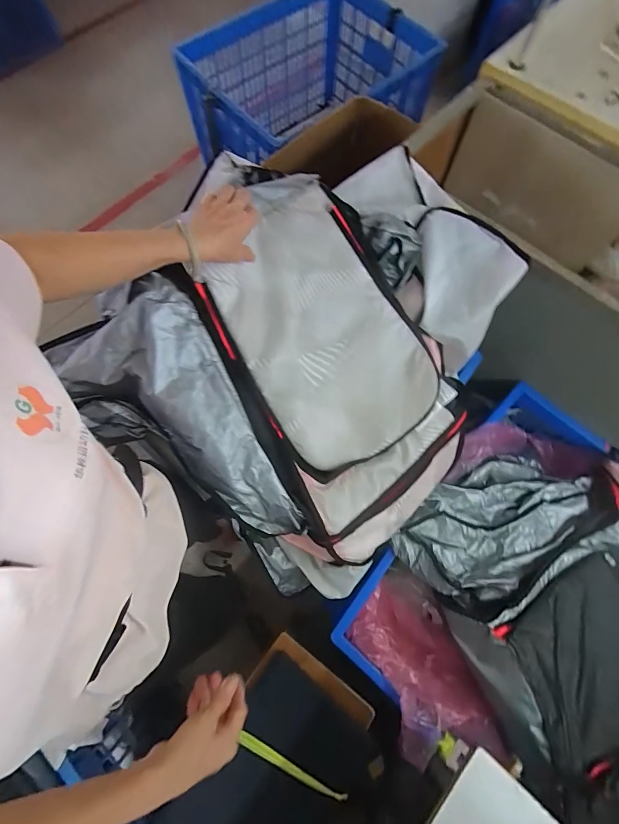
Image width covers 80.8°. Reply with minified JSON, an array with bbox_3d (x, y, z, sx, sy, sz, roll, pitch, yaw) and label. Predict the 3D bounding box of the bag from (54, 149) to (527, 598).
[{"bbox_3d":[0.063,-0.080,0.719,0.689,0.350,0.675,-44,105,-18],"label":"bag"}]

